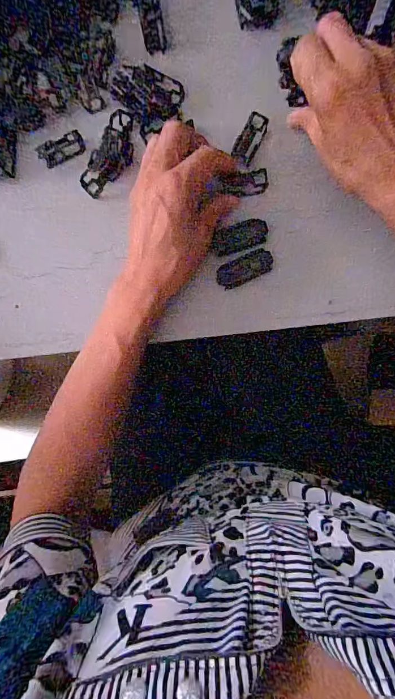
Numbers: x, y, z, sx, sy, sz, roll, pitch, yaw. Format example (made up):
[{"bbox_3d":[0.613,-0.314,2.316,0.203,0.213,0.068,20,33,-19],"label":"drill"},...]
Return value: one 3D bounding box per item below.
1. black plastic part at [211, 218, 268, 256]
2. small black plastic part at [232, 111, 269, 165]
[{"bbox_3d":[0.037,-0.098,0.316,0.049,0.008,0.022,-19,93,1],"label":"black plastic part"},{"bbox_3d":[0.046,-0.182,0.312,0.018,0.005,0.039,26,93,-1],"label":"small black plastic part"}]

